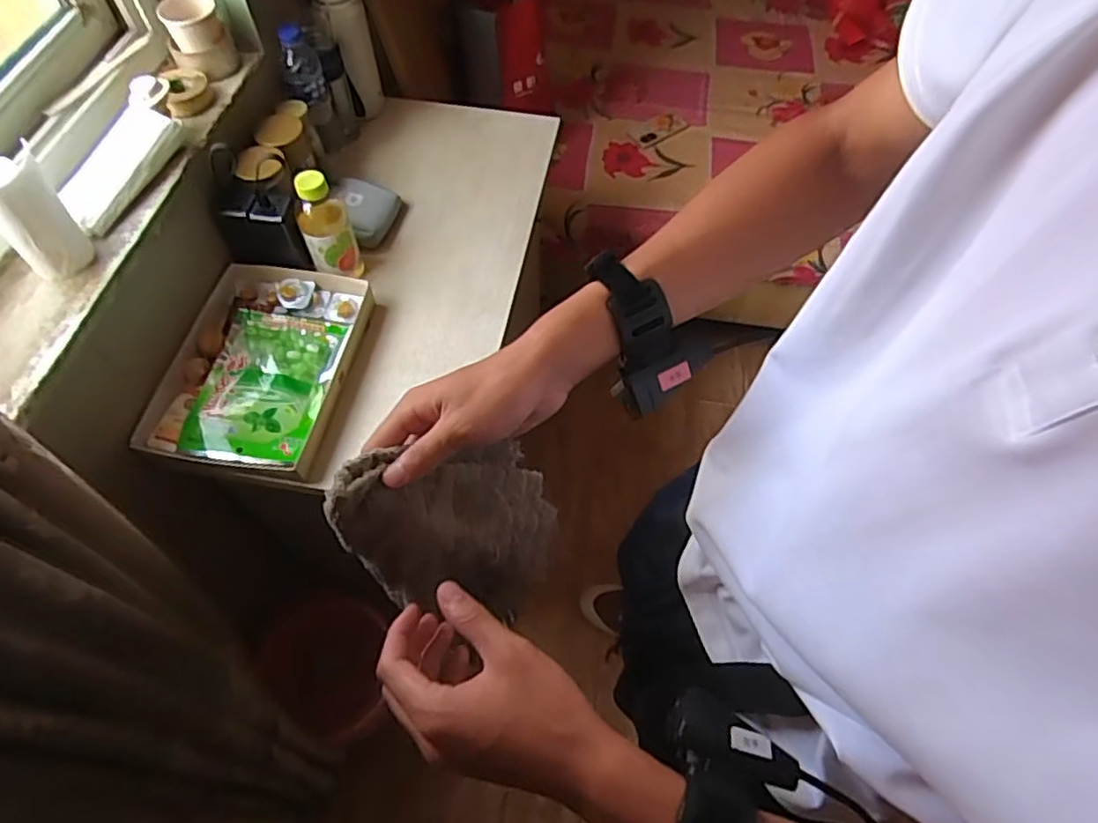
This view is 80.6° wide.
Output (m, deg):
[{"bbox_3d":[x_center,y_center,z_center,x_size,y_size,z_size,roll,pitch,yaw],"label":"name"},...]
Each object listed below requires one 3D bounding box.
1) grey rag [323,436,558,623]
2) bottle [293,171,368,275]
[{"bbox_3d":[-0.064,0.079,0.431,0.138,0.093,0.094,-16,60,-11],"label":"grey rag"},{"bbox_3d":[-0.317,-0.268,0.915,0.071,0.142,0.069,-21,62,-14],"label":"bottle"}]

